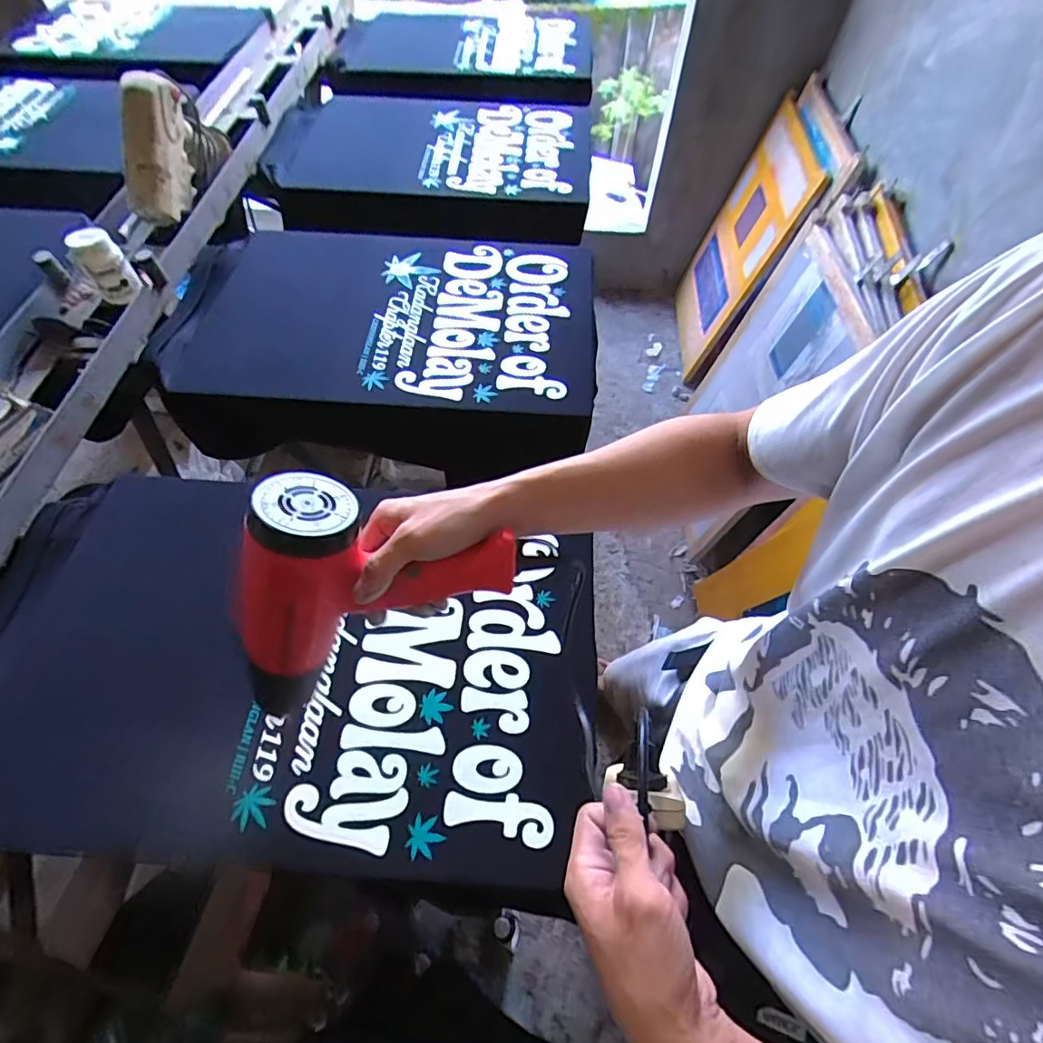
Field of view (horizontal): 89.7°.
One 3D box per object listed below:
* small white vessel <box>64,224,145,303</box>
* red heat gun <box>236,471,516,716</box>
[{"bbox_3d":[-0.665,-0.413,0.831,0.063,0.104,0.066,-37,66,-20],"label":"small white vessel"},{"bbox_3d":[-0.130,0.048,0.420,0.236,0.207,0.085,-17,61,-9],"label":"red heat gun"}]

